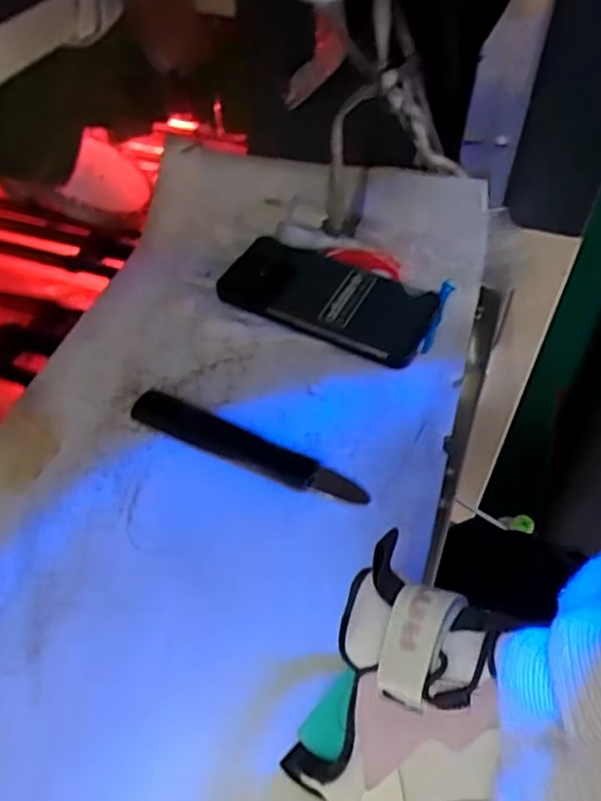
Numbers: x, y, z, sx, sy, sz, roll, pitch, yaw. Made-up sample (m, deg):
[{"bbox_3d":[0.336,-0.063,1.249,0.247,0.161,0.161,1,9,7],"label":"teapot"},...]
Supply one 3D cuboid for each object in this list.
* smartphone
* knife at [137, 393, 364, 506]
[{"bbox_3d":[0.016,-0.082,0.505,0.170,0.013,0.079,24,61,19],"label":"smartphone"},{"bbox_3d":[-0.034,0.030,0.422,0.163,0.009,0.028,21,53,15],"label":"knife"}]

